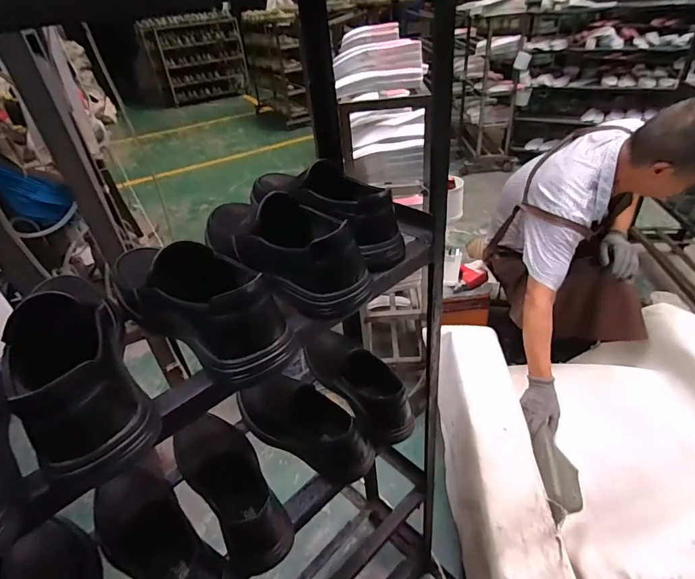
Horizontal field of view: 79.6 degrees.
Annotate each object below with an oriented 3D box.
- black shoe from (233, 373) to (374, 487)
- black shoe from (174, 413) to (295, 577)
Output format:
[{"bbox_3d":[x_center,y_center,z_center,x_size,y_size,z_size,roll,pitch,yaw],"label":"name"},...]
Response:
[{"bbox_3d":[-0.071,0.199,0.639,0.238,0.097,0.080,16,42,28],"label":"black shoe"},{"bbox_3d":[-0.165,0.258,0.569,0.098,0.089,0.227,-26,41,-24],"label":"black shoe"}]

